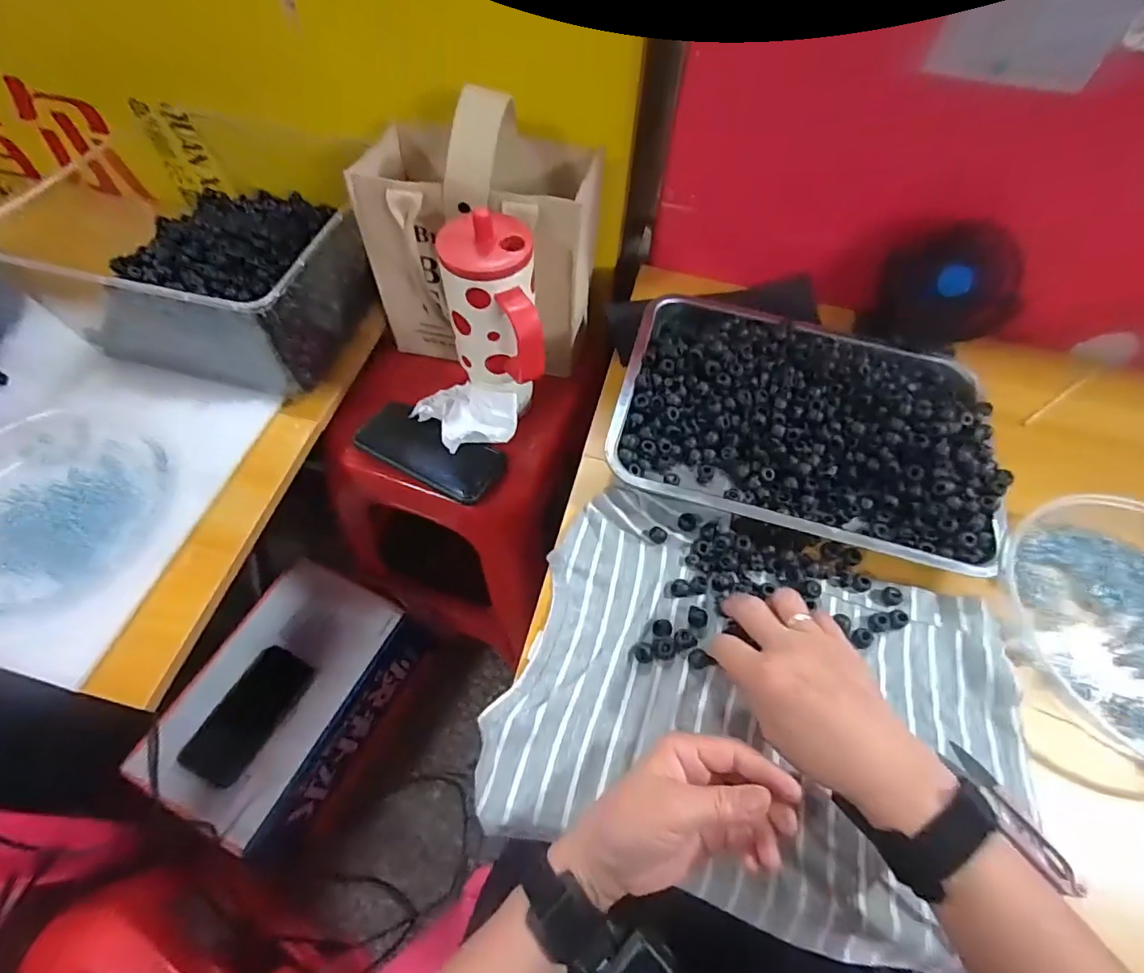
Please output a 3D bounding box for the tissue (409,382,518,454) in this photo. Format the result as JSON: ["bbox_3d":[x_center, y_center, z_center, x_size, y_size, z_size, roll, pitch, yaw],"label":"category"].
[{"bbox_3d":[-0.123,-0.079,0.612,0.109,0.045,0.080,32,63,15],"label":"tissue"}]

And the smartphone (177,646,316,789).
[{"bbox_3d":[-0.426,0.299,0.721,0.083,0.009,0.165,27,57,6],"label":"smartphone"}]

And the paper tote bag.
[{"bbox_3d":[-0.091,-0.276,0.598,0.231,0.255,0.147,14,60,5],"label":"paper tote bag"}]

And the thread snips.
[{"bbox_3d":[0.307,0.232,0.382,0.025,0.014,0.099,-29,65,-18],"label":"thread snips"}]

